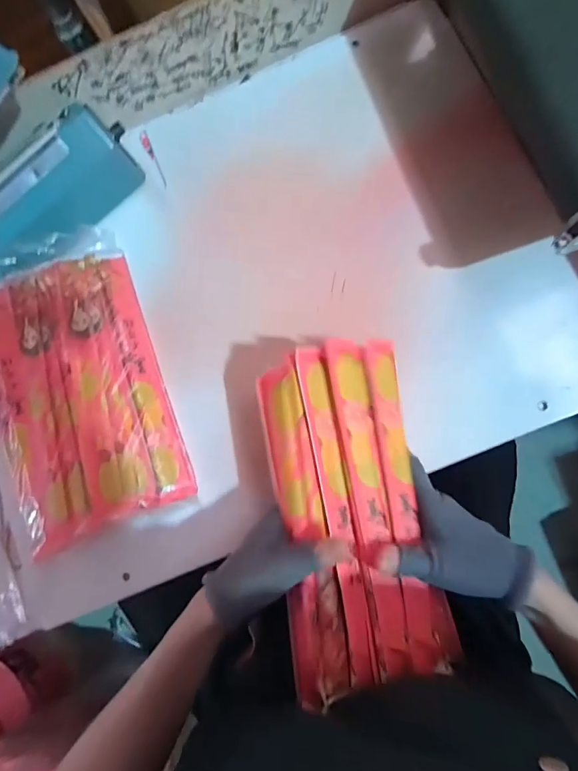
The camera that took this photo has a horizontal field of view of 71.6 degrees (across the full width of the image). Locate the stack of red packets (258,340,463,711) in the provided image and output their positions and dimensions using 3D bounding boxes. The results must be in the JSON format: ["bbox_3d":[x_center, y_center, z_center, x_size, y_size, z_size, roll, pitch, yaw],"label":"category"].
[{"bbox_3d":[0.055,0.103,0.337,0.128,0.043,0.269,-8,85,3],"label":"stack of red packets"}]

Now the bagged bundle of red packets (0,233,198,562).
[{"bbox_3d":[-0.221,-0.004,0.423,0.166,0.045,0.299,-22,81,1],"label":"bagged bundle of red packets"}]

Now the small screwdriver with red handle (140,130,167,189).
[{"bbox_3d":[-0.162,-0.270,0.478,0.011,0.005,0.077,-23,81,1],"label":"small screwdriver with red handle"}]

